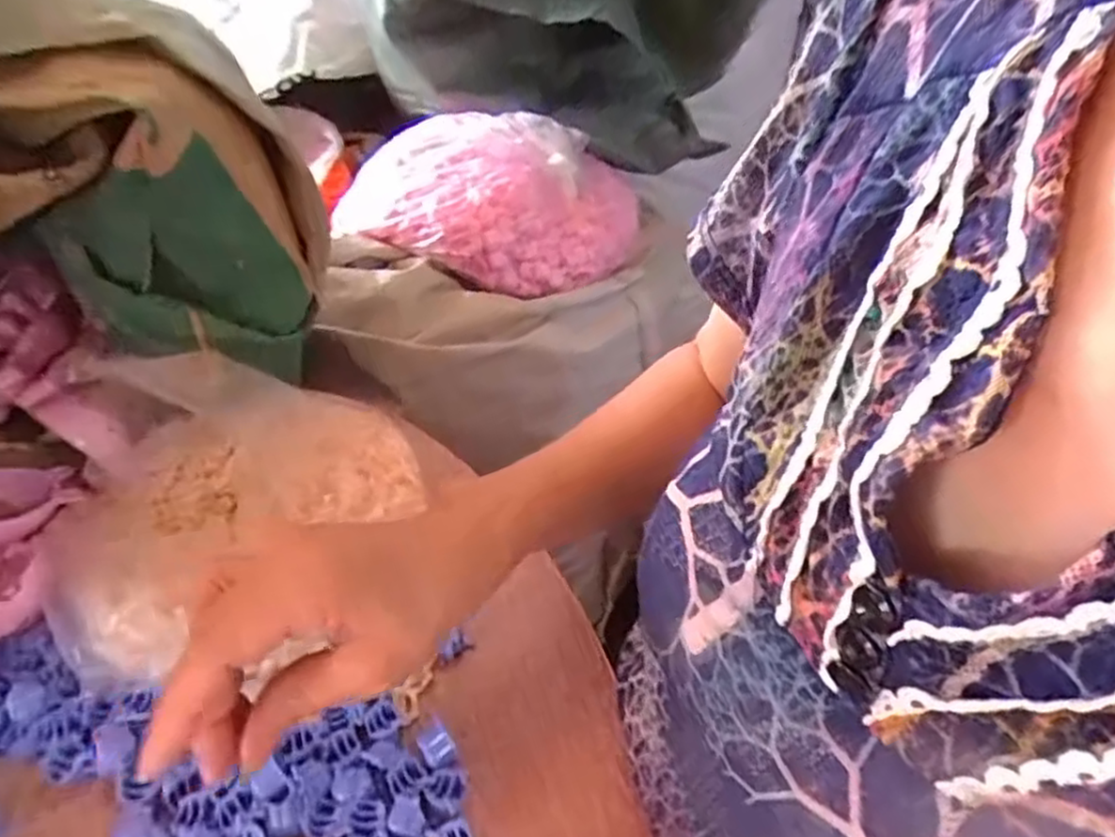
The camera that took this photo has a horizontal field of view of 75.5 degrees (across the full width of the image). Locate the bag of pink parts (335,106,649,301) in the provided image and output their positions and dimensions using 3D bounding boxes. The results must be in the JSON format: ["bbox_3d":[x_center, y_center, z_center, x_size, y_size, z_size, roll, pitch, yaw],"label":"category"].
[{"bbox_3d":[-0.069,-0.221,0.707,0.274,0.096,0.225,19,40,19],"label":"bag of pink parts"}]

